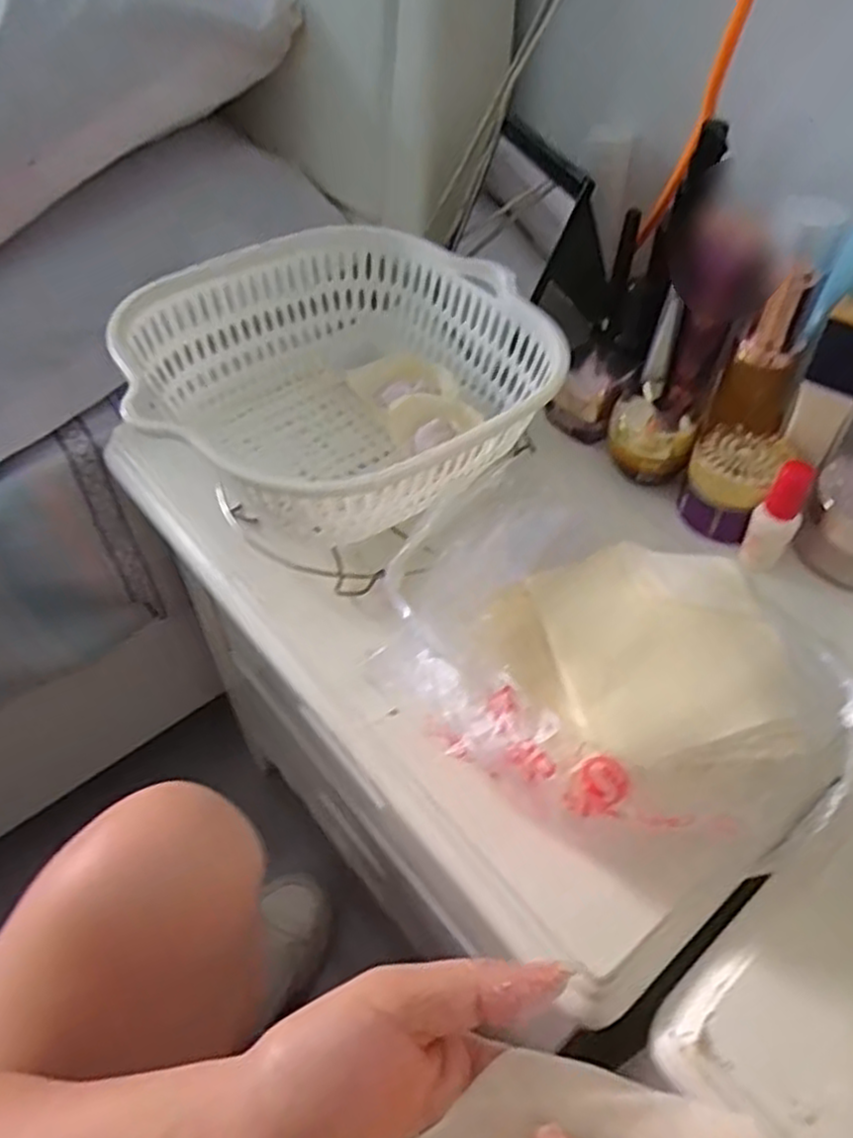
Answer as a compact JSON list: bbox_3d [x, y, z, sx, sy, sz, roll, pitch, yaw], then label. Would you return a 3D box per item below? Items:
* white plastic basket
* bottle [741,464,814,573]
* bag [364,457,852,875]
[{"bbox_3d":[-0.050,-0.106,0.432,0.212,0.071,0.215,0,50,-1],"label":"white plastic basket"},{"bbox_3d":[0.189,-0.027,0.409,0.022,0.063,0.019,35,58,25],"label":"bottle"},{"bbox_3d":[0.081,0.047,0.345,0.202,0.060,0.138,33,57,24],"label":"bag"}]

